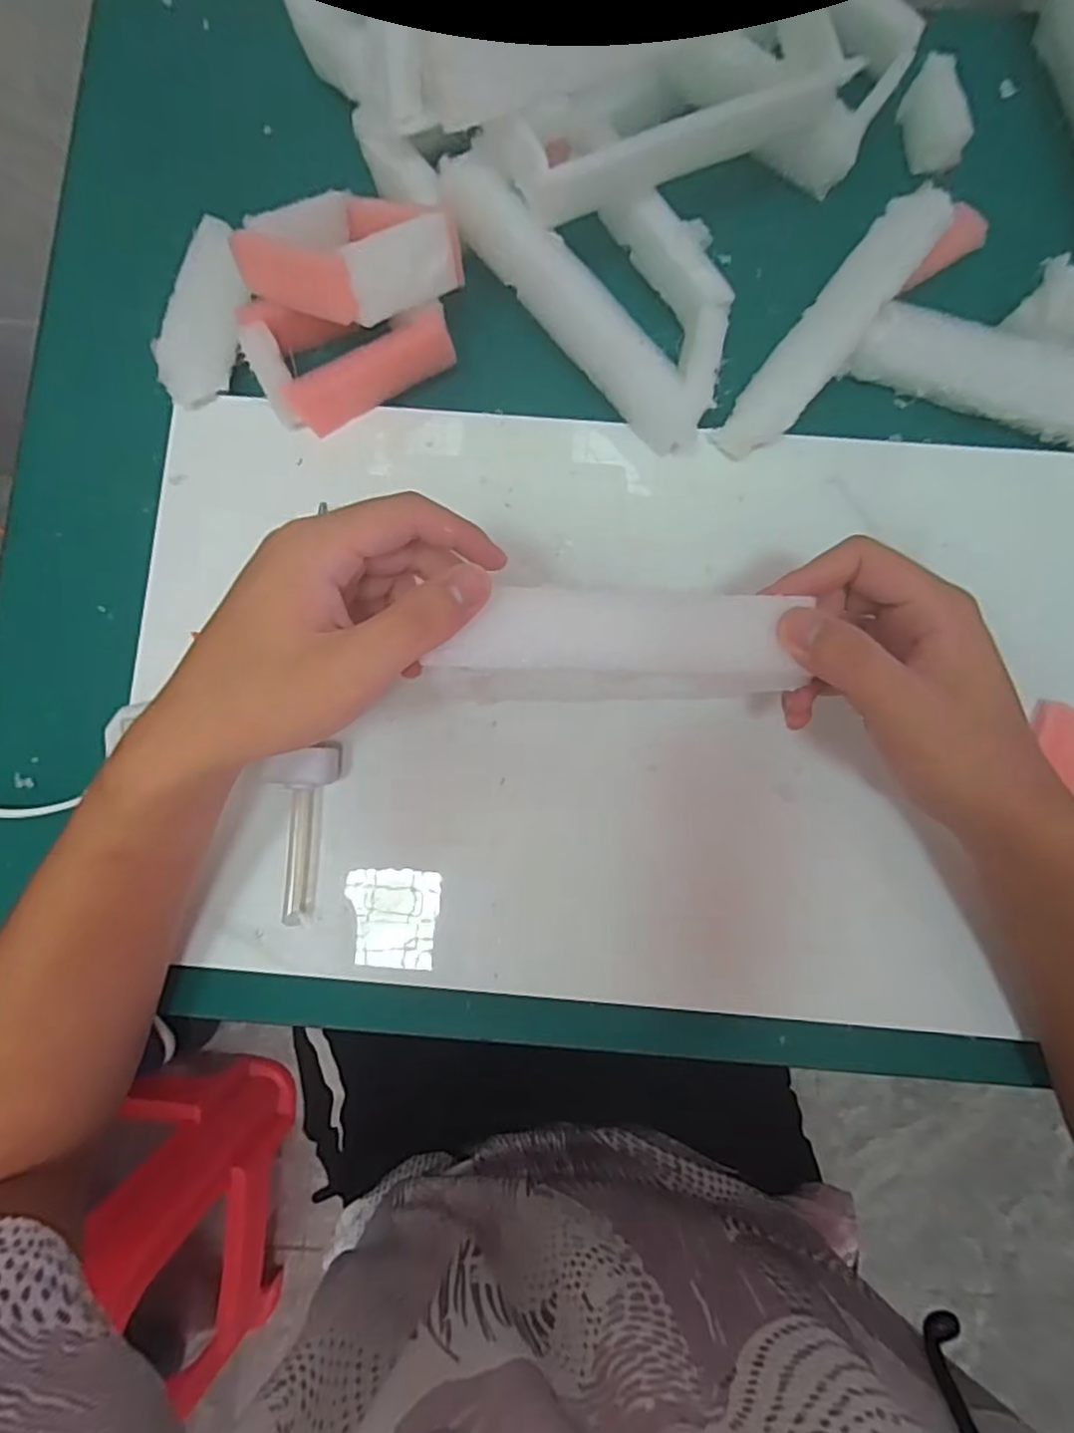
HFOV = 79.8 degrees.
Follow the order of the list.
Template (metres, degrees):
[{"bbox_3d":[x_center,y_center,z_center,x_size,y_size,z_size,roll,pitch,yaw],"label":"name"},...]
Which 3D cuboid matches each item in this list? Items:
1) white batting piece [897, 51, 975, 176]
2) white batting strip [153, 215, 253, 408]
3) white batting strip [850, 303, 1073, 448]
[{"bbox_3d":[0.220,-0.332,0.355,0.020,0.025,0.053,-12,82,-4],"label":"white batting piece"},{"bbox_3d":[-0.175,-0.218,0.346,0.040,0.014,0.101,16,81,1],"label":"white batting strip"},{"bbox_3d":[0.264,-0.172,0.331,0.188,0.024,0.045,21,81,1],"label":"white batting strip"}]

